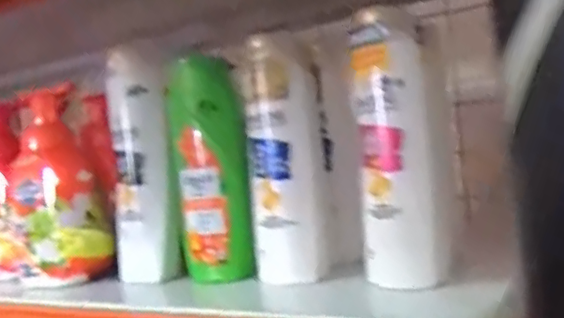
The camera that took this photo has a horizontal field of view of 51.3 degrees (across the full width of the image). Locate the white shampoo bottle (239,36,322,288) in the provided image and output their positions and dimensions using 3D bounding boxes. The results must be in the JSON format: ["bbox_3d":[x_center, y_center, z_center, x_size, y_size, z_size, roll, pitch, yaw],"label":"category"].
[{"bbox_3d":[0.002,0.002,0.409,0.048,0.163,0.038,-6,2,2],"label":"white shampoo bottle"}]

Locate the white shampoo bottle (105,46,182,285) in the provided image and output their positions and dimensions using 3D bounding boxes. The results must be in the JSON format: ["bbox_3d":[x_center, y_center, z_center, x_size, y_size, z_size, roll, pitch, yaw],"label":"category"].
[{"bbox_3d":[-0.111,0.006,0.461,0.043,0.175,0.040,-7,2,-23],"label":"white shampoo bottle"}]

